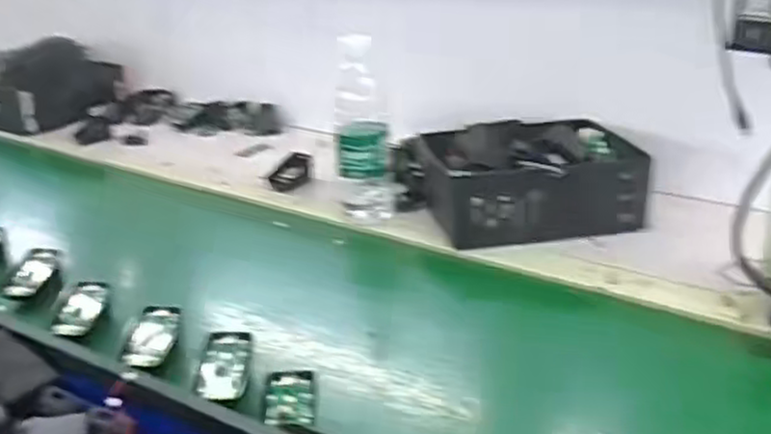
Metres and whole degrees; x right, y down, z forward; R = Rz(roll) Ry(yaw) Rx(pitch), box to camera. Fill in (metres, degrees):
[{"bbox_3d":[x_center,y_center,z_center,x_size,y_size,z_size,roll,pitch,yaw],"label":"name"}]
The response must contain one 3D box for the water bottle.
[{"bbox_3d":[-0.028,-0.102,0.873,0.064,0.224,0.051,-3,25,-1],"label":"water bottle"}]

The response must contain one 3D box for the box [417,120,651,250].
[{"bbox_3d":[0.180,-0.043,0.879,0.251,0.094,0.160,-5,25,-4],"label":"box"}]

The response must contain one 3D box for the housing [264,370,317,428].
[{"bbox_3d":[-0.074,0.143,0.567,0.039,0.008,0.056,2,38,-5],"label":"housing"}]

